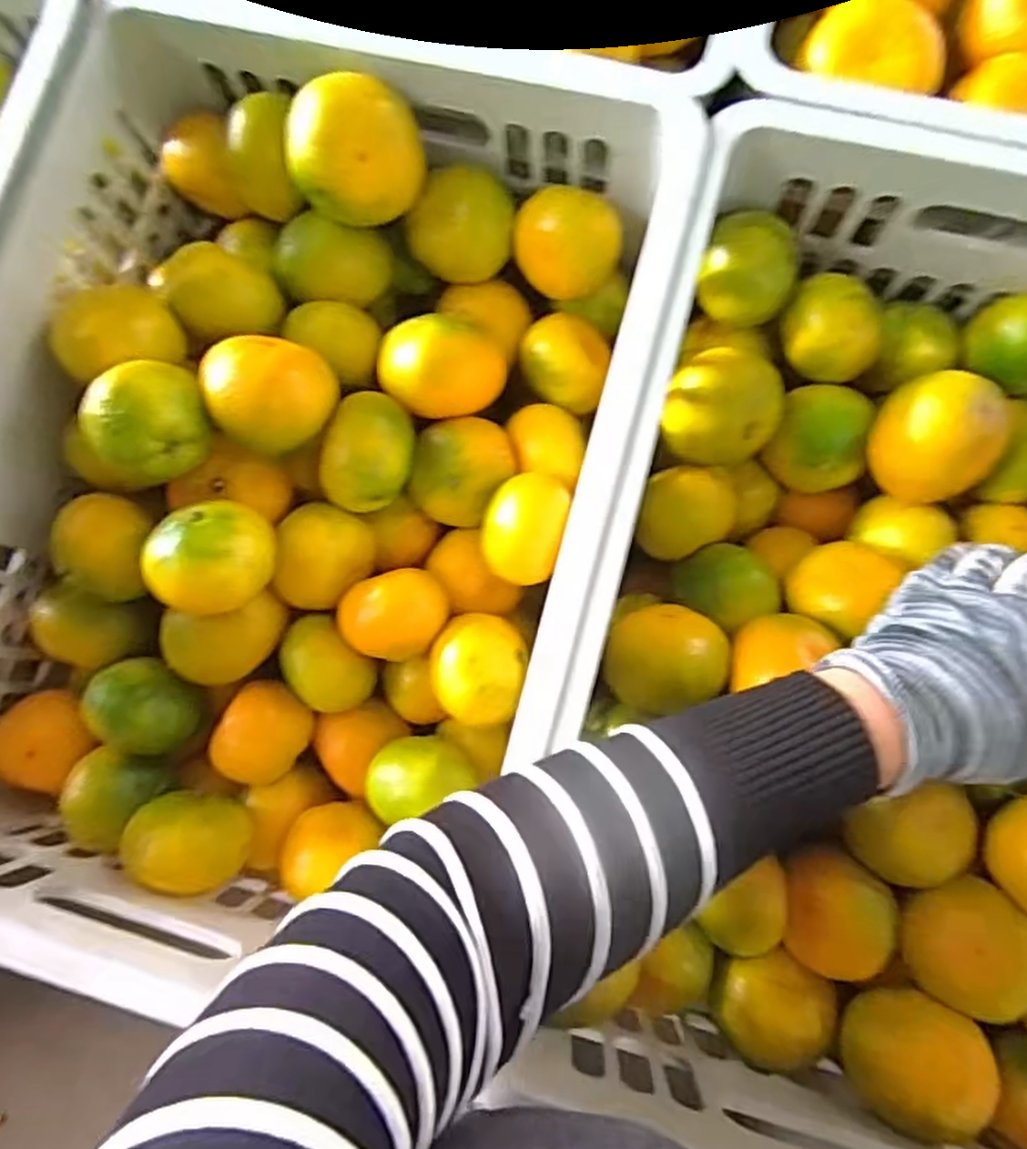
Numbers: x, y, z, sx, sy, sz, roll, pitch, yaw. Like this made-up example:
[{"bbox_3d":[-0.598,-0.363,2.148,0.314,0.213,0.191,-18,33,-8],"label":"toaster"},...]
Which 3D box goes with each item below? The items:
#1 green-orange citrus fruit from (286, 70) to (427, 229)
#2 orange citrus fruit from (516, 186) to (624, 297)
[{"bbox_3d":[-0.086,-0.232,0.397,0.060,0.056,0.060,-1,82,4],"label":"green-orange citrus fruit"},{"bbox_3d":[0.034,-0.195,0.433,0.060,0.045,0.058,-1,82,4],"label":"orange citrus fruit"}]

